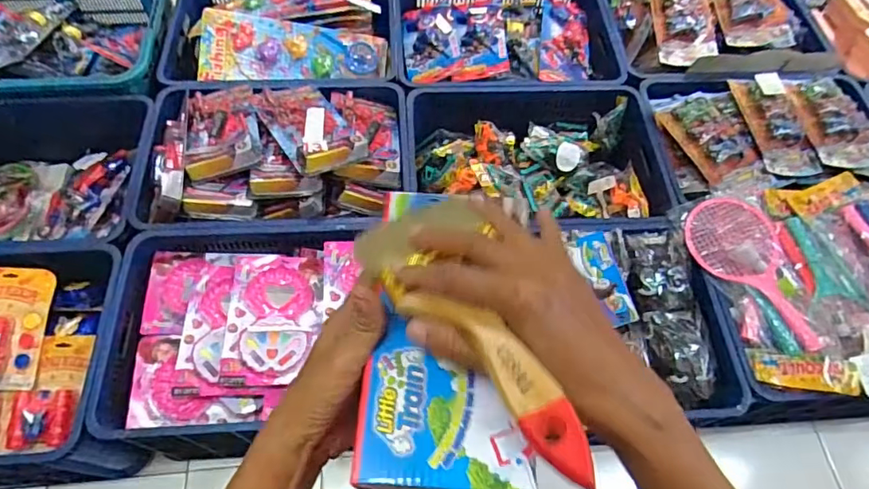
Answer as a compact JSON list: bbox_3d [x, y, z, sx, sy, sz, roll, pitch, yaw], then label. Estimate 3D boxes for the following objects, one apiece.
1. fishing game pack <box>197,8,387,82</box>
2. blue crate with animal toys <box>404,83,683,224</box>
[{"bbox_3d":[-0.369,-0.508,1.427,0.476,0.040,0.178,3,89,-16],"label":"fishing game pack"},{"bbox_3d":[0.250,-0.220,1.379,0.622,0.157,0.396,2,61,-2],"label":"blue crate with animal toys"}]

